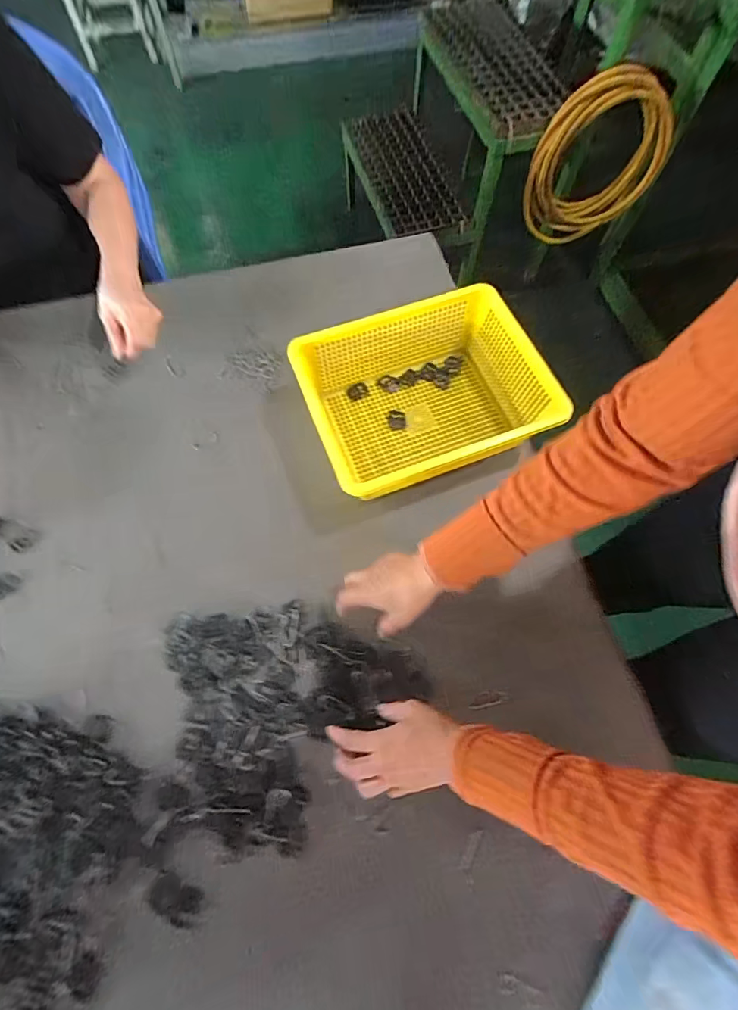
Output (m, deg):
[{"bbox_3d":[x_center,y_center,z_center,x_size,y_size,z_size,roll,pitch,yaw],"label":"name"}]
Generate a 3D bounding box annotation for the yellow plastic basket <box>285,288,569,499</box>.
[{"bbox_3d":[0.073,-0.146,0.591,0.302,0.097,0.238,-17,69,-7],"label":"yellow plastic basket"}]

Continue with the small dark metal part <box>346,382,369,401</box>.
[{"bbox_3d":[-0.018,-0.171,0.652,0.035,0.005,0.025,-39,73,-14],"label":"small dark metal part"}]

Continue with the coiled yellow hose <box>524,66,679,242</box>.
[{"bbox_3d":[0.619,-0.925,1.213,0.367,0.409,0.068,-6,68,-3],"label":"coiled yellow hose"}]

